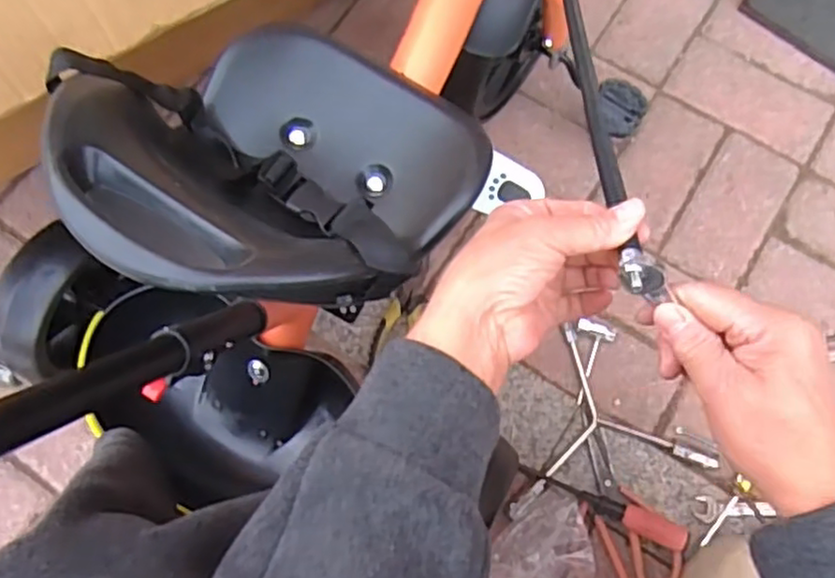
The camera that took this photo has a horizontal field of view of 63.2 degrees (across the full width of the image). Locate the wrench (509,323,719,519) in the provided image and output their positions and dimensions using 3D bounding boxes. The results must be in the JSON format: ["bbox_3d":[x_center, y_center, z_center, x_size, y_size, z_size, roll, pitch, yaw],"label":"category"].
[{"bbox_3d":[0.222,0.173,0.730,0.192,0.016,0.209,19,74,5],"label":"wrench"}]

